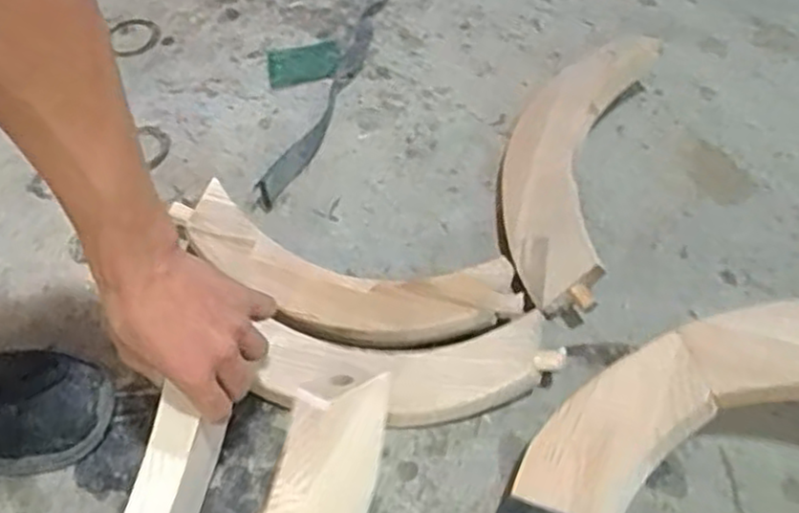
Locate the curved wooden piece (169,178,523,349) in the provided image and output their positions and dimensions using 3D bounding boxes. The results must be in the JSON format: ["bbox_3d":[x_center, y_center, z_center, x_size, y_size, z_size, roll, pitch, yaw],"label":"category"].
[{"bbox_3d":[-0.058,0.021,0.649,0.322,0.051,0.110,16,60,13],"label":"curved wooden piece"}]

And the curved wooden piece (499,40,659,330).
[{"bbox_3d":[0.160,-0.097,0.699,0.116,0.068,0.326,14,60,12],"label":"curved wooden piece"}]

